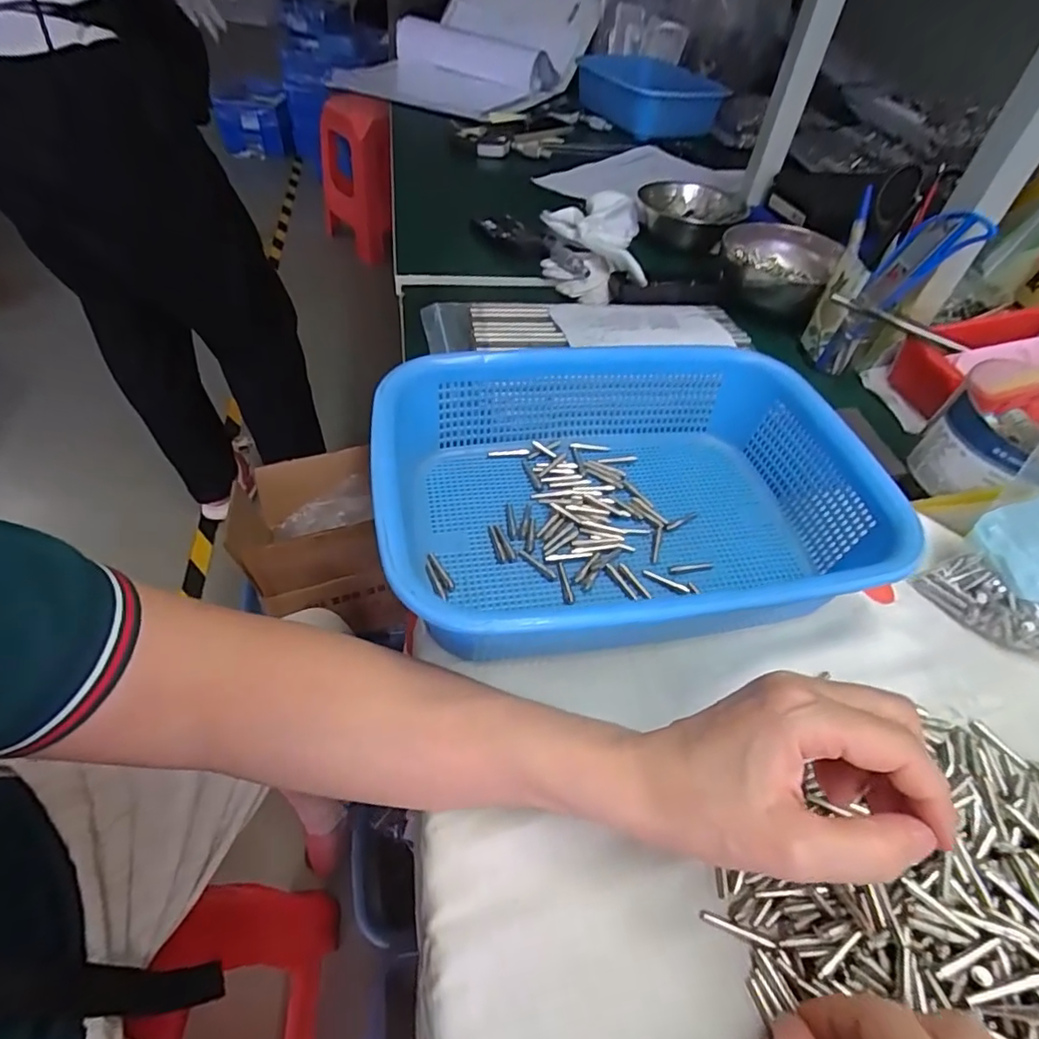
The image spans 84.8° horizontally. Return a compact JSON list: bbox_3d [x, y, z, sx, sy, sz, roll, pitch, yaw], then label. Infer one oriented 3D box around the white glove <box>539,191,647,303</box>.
[{"bbox_3d":[0.081,-0.307,0.636,0.115,0.035,0.214,7,49,1],"label":"white glove"}]

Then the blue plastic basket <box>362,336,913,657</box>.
[{"bbox_3d":[0.066,-0.016,0.349,0.284,0.071,0.209,-5,50,-8],"label":"blue plastic basket"}]

